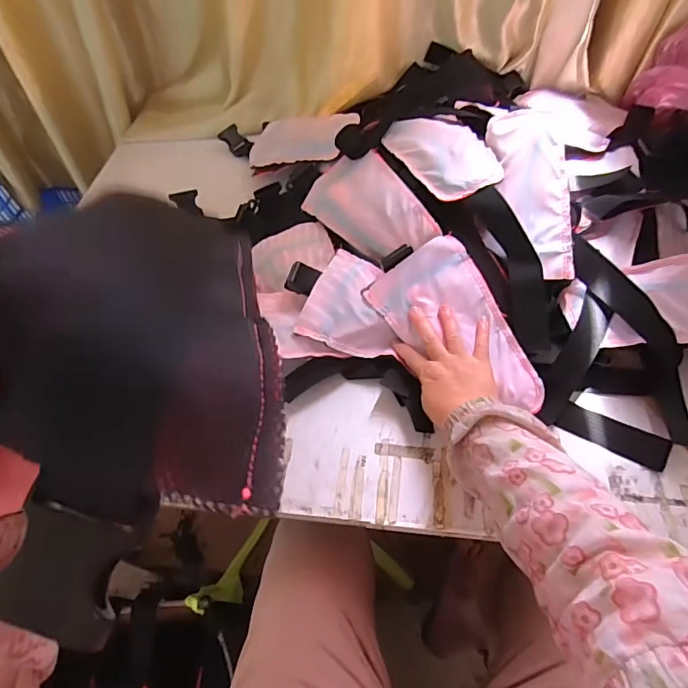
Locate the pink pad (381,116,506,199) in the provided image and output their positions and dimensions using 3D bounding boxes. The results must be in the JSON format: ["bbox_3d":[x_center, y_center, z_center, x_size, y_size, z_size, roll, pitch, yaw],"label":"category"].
[{"bbox_3d":[0.139,-0.273,0.643,0.105,0.040,0.229,-17,56,-11],"label":"pink pad"}]

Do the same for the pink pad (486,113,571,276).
[{"bbox_3d":[0.243,-0.196,0.578,0.080,0.021,0.246,-6,71,-3],"label":"pink pad"}]

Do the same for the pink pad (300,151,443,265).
[{"bbox_3d":[0.036,-0.194,0.656,0.121,0.019,0.239,-48,56,14],"label":"pink pad"}]

